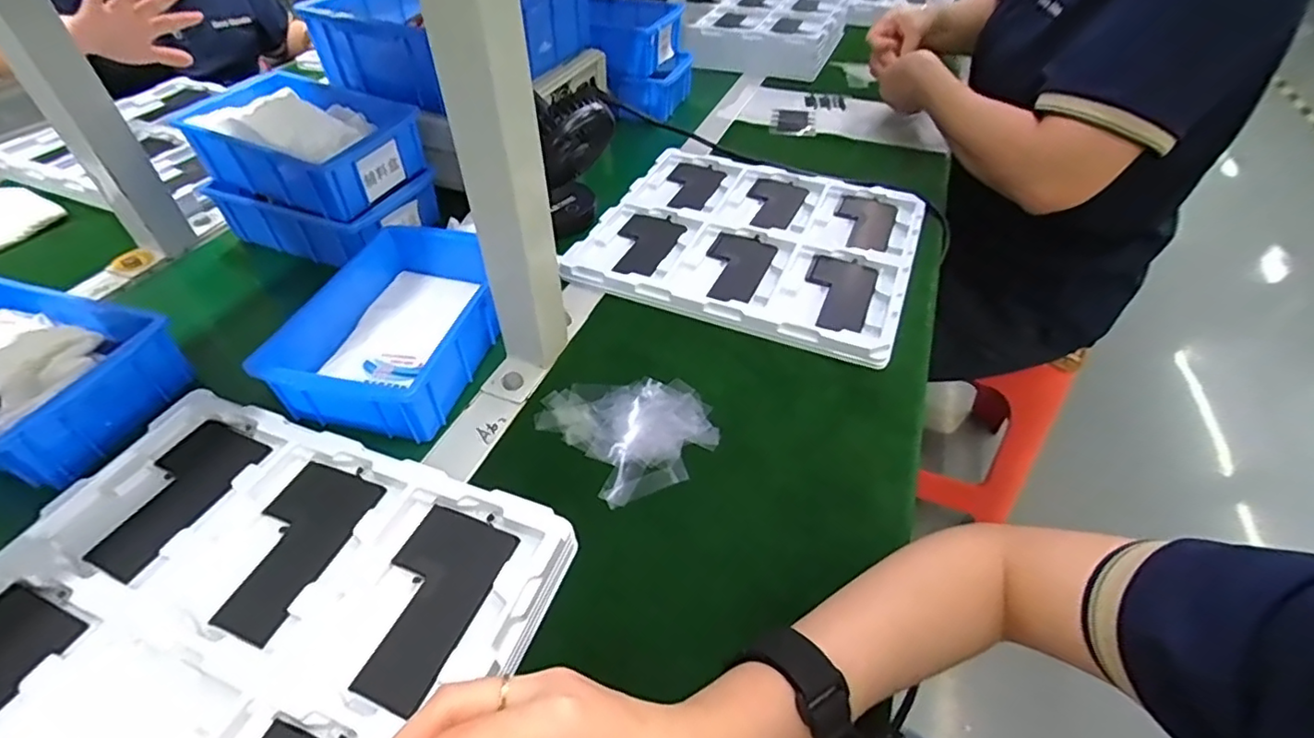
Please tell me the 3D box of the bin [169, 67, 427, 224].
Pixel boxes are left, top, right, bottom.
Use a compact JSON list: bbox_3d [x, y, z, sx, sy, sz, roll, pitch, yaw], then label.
[{"bbox_3d":[-0.345,-0.229,0.589,0.208,0.060,0.141,20,49,19],"label":"bin"}]

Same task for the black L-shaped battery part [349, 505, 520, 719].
[{"bbox_3d":[-0.132,0.131,0.338,0.063,0.006,0.106,16,48,15],"label":"black L-shaped battery part"}]

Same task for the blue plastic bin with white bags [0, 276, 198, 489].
[{"bbox_3d":[-0.487,0.003,0.446,0.213,0.054,0.139,13,46,13],"label":"blue plastic bin with white bags"}]

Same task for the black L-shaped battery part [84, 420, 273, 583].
[{"bbox_3d":[-0.316,0.080,0.387,0.067,0.011,0.106,15,47,15],"label":"black L-shaped battery part"}]

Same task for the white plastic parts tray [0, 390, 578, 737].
[{"bbox_3d":[-0.244,0.146,0.315,0.311,0.028,0.269,15,47,15],"label":"white plastic parts tray"}]

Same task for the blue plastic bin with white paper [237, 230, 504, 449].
[{"bbox_3d":[-0.207,-0.039,0.496,0.131,0.052,0.201,8,46,8],"label":"blue plastic bin with white paper"}]

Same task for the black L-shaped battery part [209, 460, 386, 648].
[{"bbox_3d":[-0.223,0.104,0.359,0.067,0.008,0.107,14,47,14],"label":"black L-shaped battery part"}]

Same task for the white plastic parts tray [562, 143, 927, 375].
[{"bbox_3d":[0.100,-0.144,0.612,0.309,0.019,0.271,17,48,17],"label":"white plastic parts tray"}]

